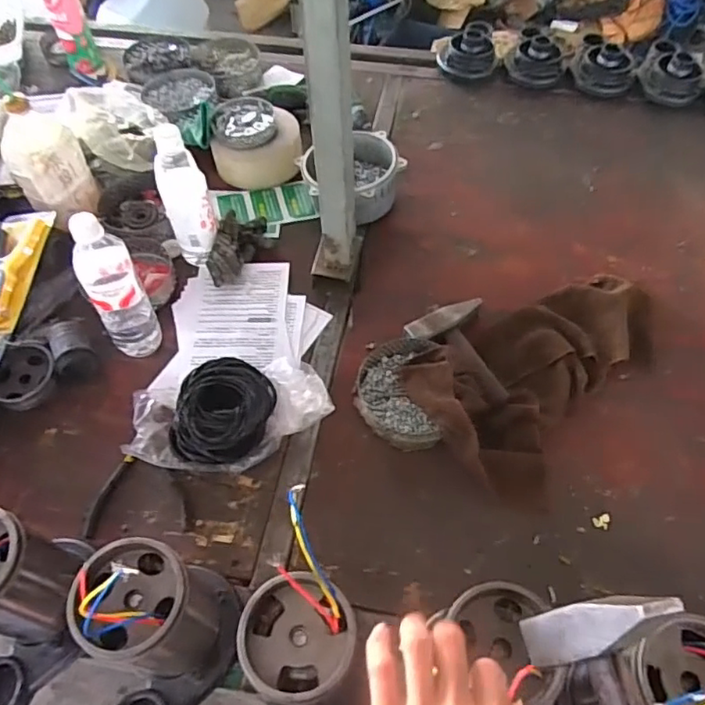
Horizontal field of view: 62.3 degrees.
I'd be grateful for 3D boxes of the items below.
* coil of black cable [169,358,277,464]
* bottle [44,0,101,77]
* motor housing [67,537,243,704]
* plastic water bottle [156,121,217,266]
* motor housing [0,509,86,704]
[{"bbox_3d":[-0.160,0.073,0.716,0.110,0.068,0.124,20,59,13],"label":"coil of black cable"},{"bbox_3d":[-0.532,-0.632,1.085,0.056,0.223,0.070,-22,60,-14],"label":"bottle"},{"bbox_3d":[-0.177,0.267,0.516,0.088,0.192,0.155,5,57,3],"label":"motor housing"},{"bbox_3d":[-0.229,-0.208,0.815,0.055,0.206,0.057,39,65,22],"label":"plastic water bottle"},{"bbox_3d":[-0.324,0.236,0.519,0.085,0.192,0.152,7,57,5],"label":"motor housing"}]

